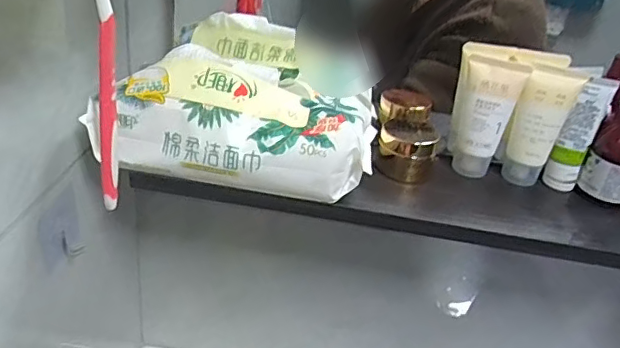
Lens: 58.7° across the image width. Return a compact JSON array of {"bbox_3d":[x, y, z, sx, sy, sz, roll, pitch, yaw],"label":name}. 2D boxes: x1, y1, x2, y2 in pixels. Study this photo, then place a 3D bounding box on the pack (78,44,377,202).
[{"bbox_3d":[-0.056,-0.045,0.459,0.224,0.091,0.115,8,30,1],"label":"pack"}]

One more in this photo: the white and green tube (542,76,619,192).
[{"bbox_3d":[0.241,-0.035,0.493,0.028,0.099,0.033,24,34,27],"label":"white and green tube"}]

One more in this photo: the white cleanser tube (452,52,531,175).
[{"bbox_3d":[0.153,-0.046,0.488,0.048,0.107,0.027,15,30,11],"label":"white cleanser tube"}]

